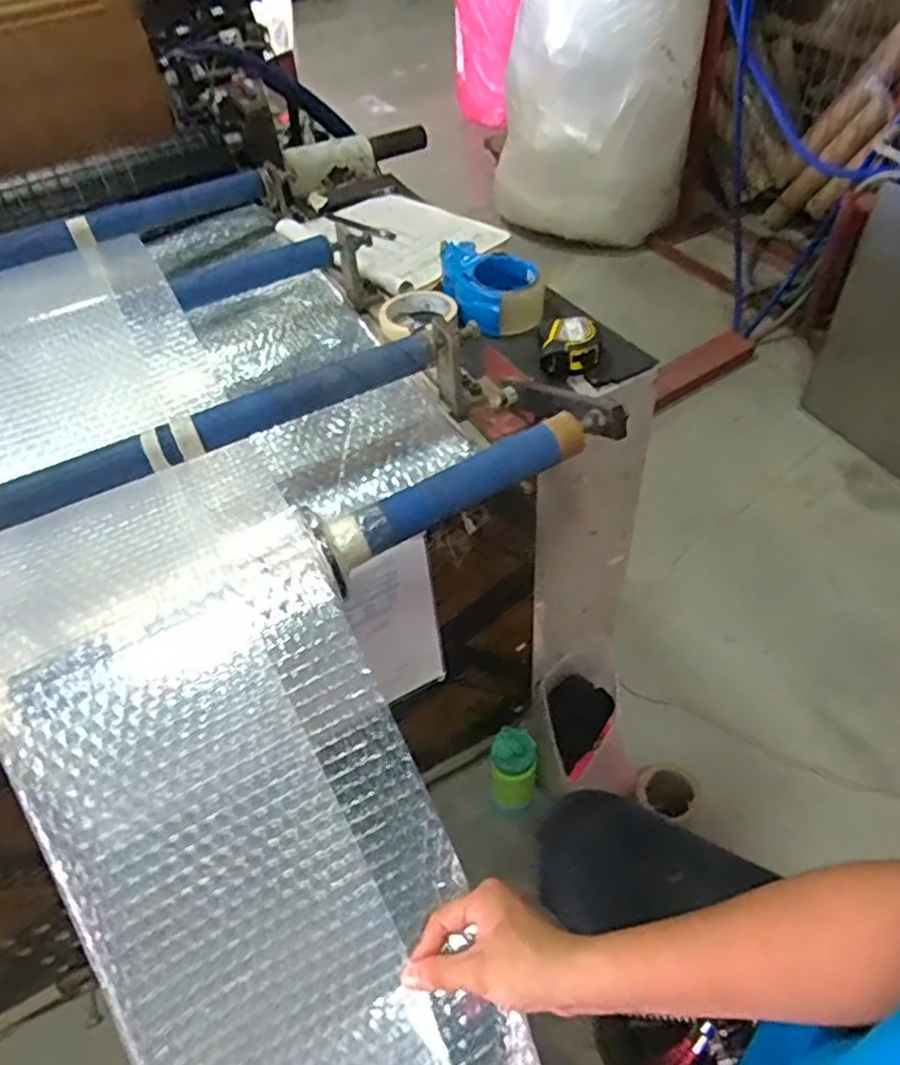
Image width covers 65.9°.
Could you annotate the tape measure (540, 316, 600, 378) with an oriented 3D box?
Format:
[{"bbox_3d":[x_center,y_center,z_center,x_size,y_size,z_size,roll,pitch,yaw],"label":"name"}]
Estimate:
[{"bbox_3d":[0.133,-0.209,0.769,0.065,0.041,0.066,0,47,6],"label":"tape measure"}]

